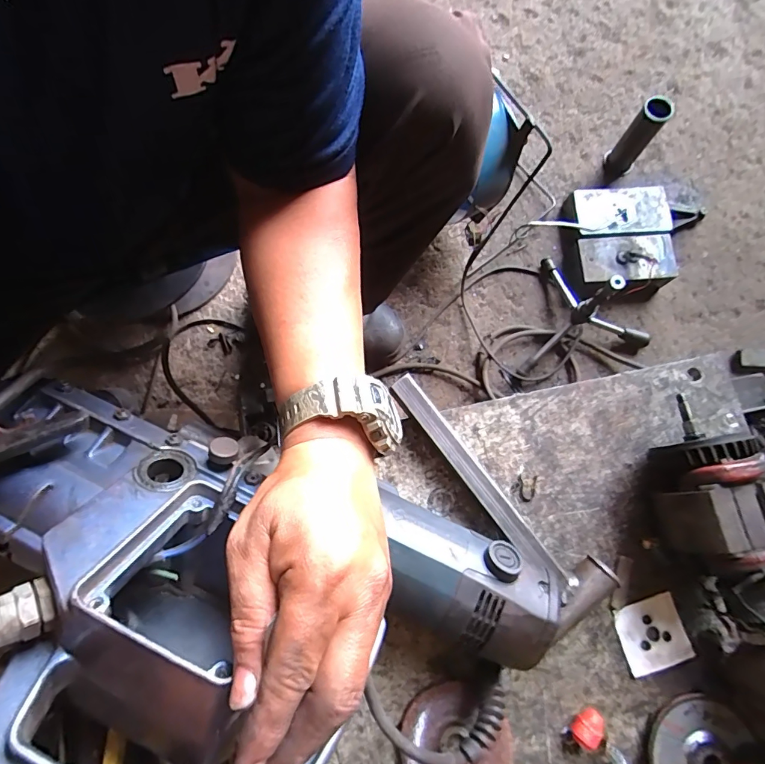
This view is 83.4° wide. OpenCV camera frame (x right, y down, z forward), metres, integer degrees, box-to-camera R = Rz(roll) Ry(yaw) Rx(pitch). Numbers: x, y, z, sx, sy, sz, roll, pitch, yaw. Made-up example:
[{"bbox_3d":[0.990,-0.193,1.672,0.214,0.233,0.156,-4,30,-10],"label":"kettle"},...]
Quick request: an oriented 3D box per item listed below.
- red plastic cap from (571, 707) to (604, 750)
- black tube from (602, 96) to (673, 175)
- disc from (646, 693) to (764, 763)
[{"bbox_3d":[0.171,0.289,0.361,0.029,0.021,0.020,-37,80,-7],"label":"red plastic cap"},{"bbox_3d":[0.451,-0.435,0.763,0.051,0.137,0.047,42,82,8],"label":"black tube"},{"bbox_3d":[0.270,0.315,0.358,0.092,0.015,0.093,0,78,1],"label":"disc"}]

